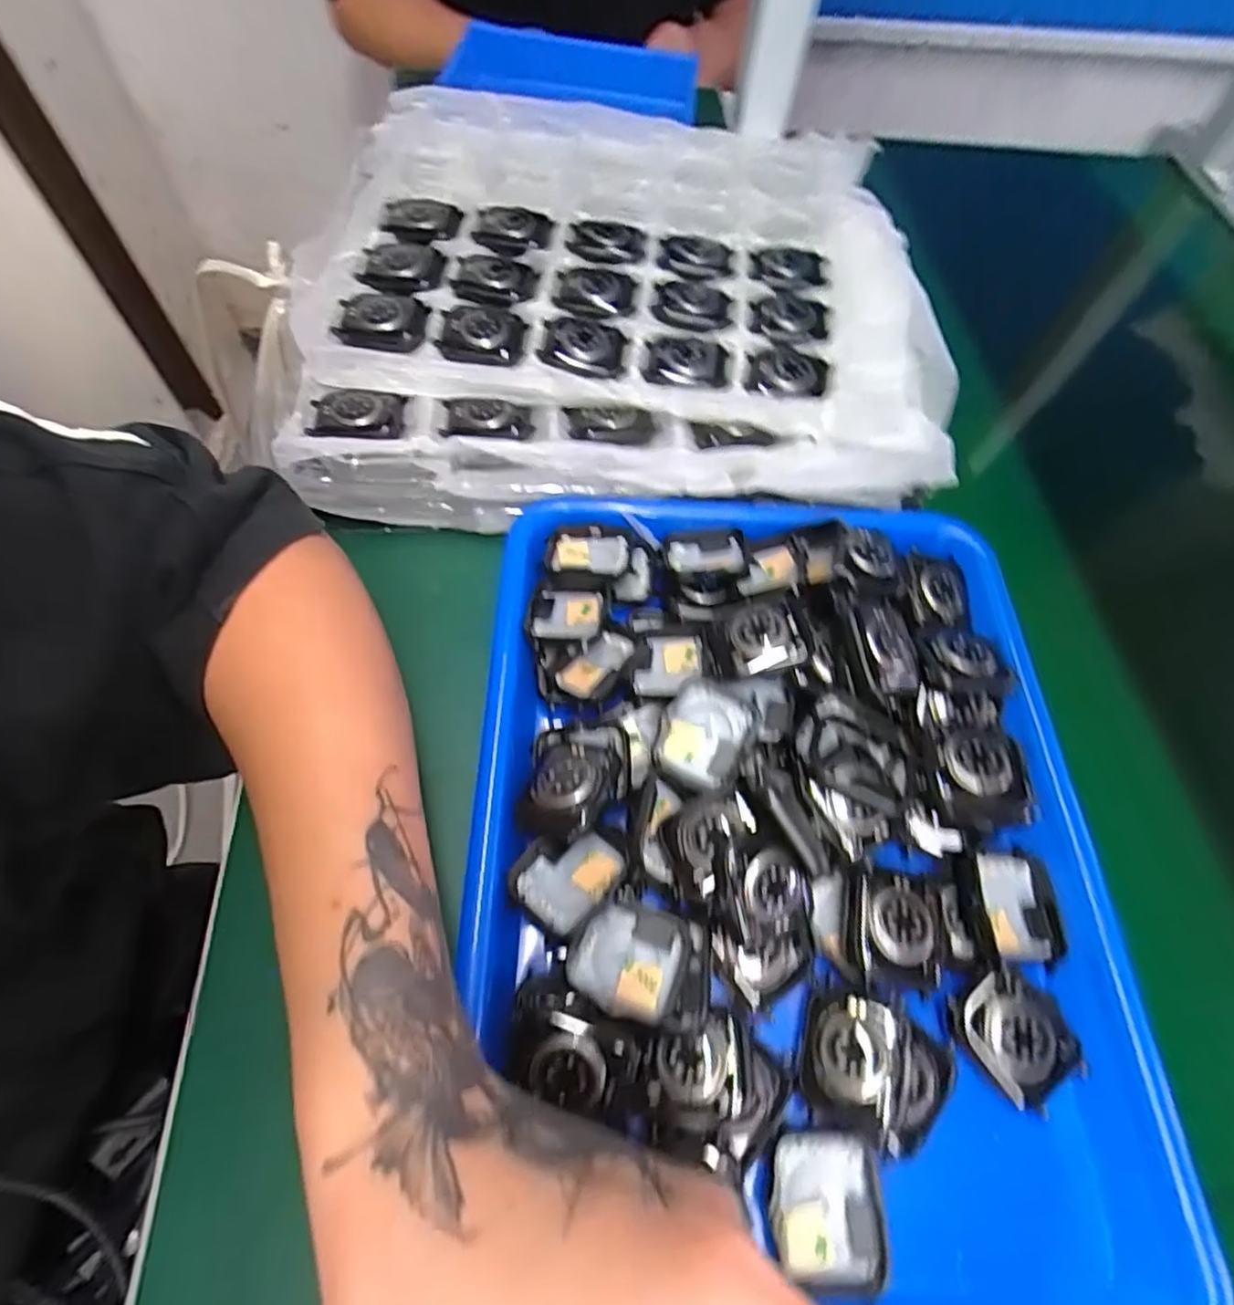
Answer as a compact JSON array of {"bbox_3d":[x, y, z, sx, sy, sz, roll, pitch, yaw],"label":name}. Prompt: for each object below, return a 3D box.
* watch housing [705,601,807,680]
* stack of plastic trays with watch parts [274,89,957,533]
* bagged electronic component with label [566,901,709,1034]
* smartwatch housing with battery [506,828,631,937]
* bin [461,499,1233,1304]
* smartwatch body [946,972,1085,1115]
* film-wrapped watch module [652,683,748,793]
[{"bbox_3d":[0.062,-0.007,0.292,0.037,0.018,0.033,-2,62,-5],"label":"watch housing"},{"bbox_3d":[-0.003,-0.223,0.395,0.343,0.056,0.319,1,62,-3],"label":"stack of plastic trays with watch parts"},{"bbox_3d":[0.009,0.116,0.243,0.051,0.014,0.040,14,62,4],"label":"bagged electronic component with label"},{"bbox_3d":[-0.019,0.086,0.255,0.035,0.015,0.042,42,67,17],"label":"smartwatch housing with battery"},{"bbox_3d":[0.069,0.073,0.266,0.245,0.047,0.323,1,62,-3],"label":"bin"},{"bbox_3d":[0.150,0.144,0.242,0.033,0.012,0.043,-33,69,-19],"label":"smartwatch body"},{"bbox_3d":[0.037,0.034,0.275,0.034,0.012,0.037,22,63,8],"label":"film-wrapped watch module"}]

